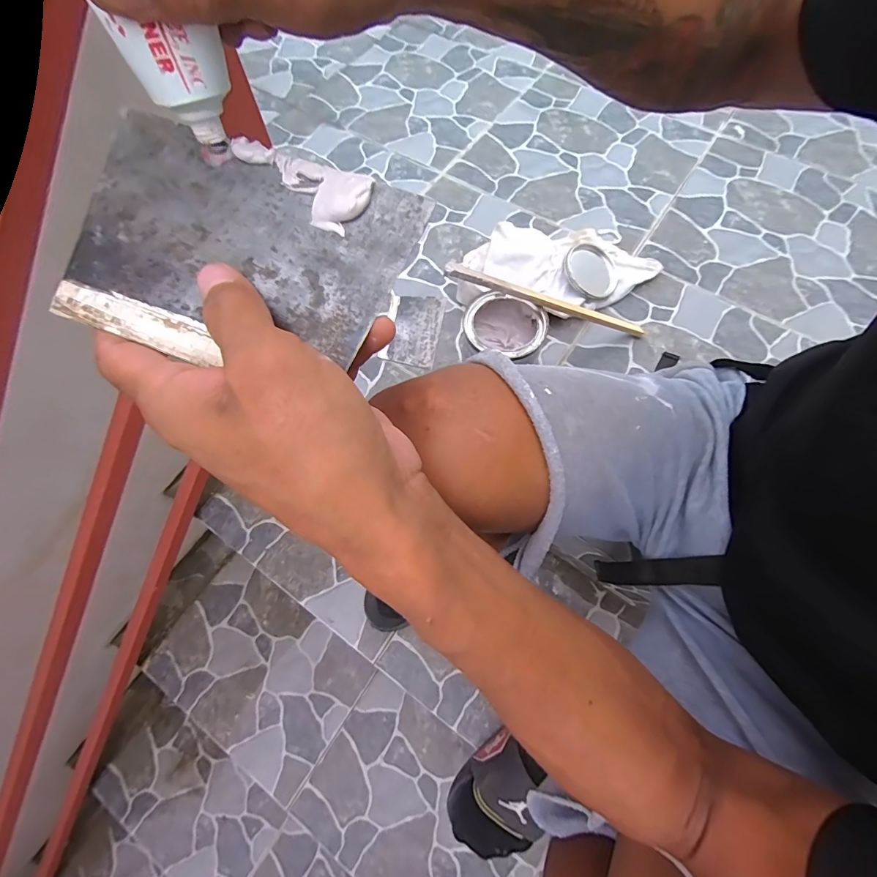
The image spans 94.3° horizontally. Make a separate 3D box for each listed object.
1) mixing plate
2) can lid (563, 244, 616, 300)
[{"bbox_3d":[-0.082,-0.073,0.162,0.132,0.004,0.089,20,85,5],"label":"mixing plate"},{"bbox_3d":[0.238,-0.261,0.635,0.089,0.010,0.093,7,71,-20],"label":"can lid"}]

